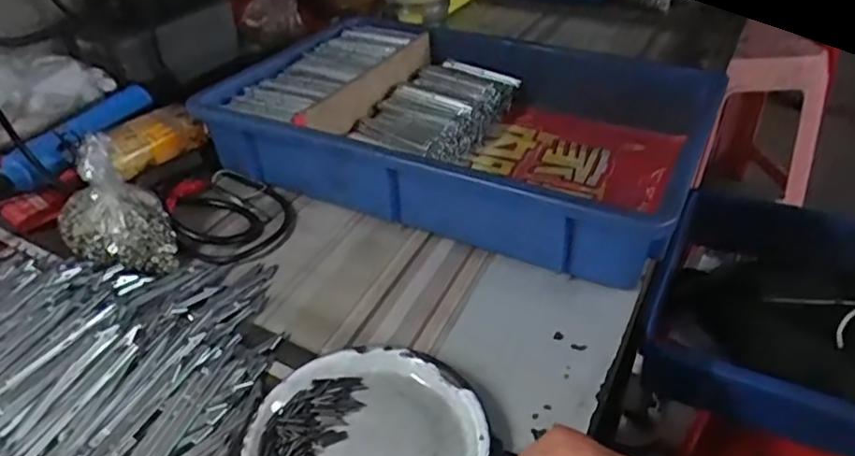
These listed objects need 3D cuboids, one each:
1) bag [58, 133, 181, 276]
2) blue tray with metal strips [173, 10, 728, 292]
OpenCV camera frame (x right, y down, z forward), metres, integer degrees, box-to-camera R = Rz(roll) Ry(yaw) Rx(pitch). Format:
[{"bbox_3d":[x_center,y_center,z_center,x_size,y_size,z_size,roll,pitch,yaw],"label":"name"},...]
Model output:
[{"bbox_3d":[-0.250,-0.018,0.496,0.075,0.098,0.090,-23,41,-27],"label":"bag"},{"bbox_3d":[0.032,-0.112,0.638,0.442,0.088,0.330,18,39,25],"label":"blue tray with metal strips"}]

